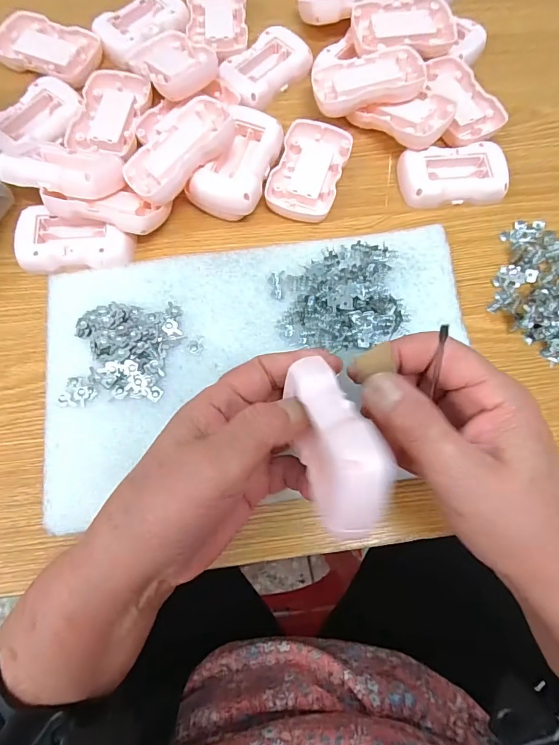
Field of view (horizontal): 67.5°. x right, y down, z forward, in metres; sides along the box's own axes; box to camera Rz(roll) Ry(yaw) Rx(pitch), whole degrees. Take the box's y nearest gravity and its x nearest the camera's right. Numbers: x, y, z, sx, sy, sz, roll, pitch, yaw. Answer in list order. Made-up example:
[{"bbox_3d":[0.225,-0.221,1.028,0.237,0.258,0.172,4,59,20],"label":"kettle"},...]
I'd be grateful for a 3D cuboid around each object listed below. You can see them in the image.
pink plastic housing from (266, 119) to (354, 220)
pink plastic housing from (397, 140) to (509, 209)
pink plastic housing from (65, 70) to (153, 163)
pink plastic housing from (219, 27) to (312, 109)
[{"bbox_3d":[0.025,-0.168,0.348,0.054,0.018,0.084,17,74,4],"label":"pink plastic housing"},{"bbox_3d":[0.144,-0.163,0.348,0.082,0.020,0.047,-7,74,-3],"label":"pink plastic housing"},{"bbox_3d":[-0.141,-0.222,0.356,0.057,0.013,0.082,8,74,1],"label":"pink plastic housing"},{"bbox_3d":[-0.014,-0.270,0.378,0.050,0.024,0.083,43,77,10],"label":"pink plastic housing"}]

